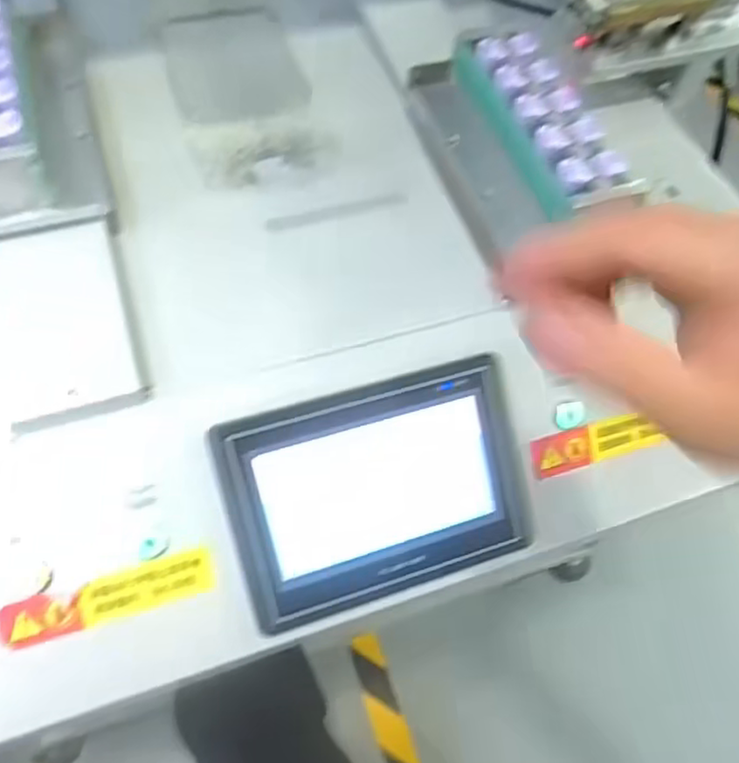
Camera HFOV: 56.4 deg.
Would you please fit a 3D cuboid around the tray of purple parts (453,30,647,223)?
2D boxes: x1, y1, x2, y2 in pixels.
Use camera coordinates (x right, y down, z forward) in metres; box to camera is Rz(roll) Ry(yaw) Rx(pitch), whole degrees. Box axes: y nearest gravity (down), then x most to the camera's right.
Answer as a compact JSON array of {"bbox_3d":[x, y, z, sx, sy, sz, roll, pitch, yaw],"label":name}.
[{"bbox_3d":[0.121,-0.182,0.482,0.061,0.028,0.178,-12,61,-11],"label":"tray of purple parts"}]

